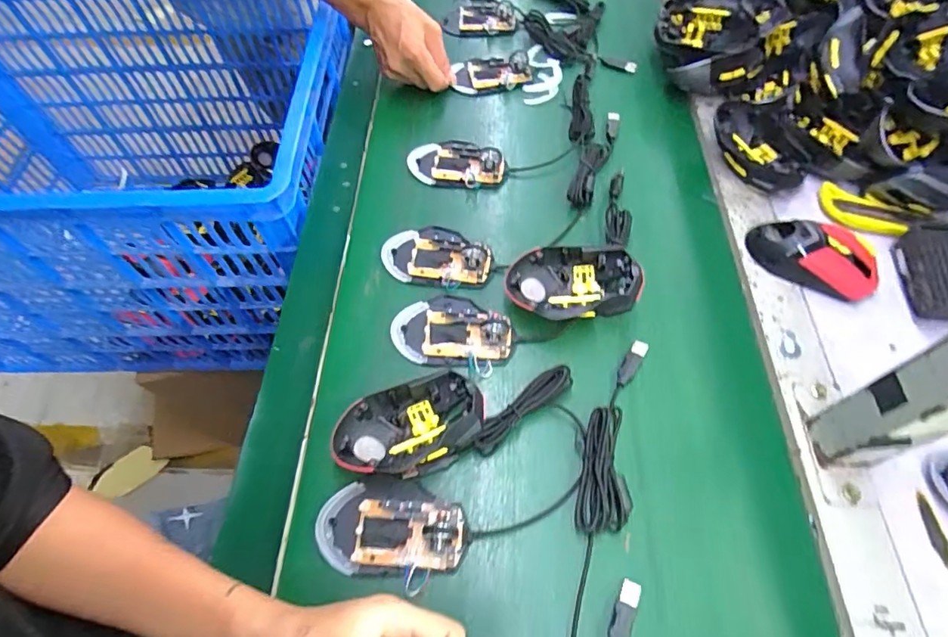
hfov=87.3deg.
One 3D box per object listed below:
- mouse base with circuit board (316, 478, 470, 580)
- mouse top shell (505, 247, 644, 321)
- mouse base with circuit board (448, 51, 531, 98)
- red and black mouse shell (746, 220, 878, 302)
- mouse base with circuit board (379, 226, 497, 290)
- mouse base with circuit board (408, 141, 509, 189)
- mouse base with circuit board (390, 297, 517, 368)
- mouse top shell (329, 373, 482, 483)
[{"bbox_3d":[-0.062,0.157,0.377,0.112,0.032,0.069,3,60,5],"label":"mouse base with circuit board"},{"bbox_3d":[0.090,-0.029,0.466,0.120,0.042,0.075,5,60,7],"label":"mouse top shell"},{"bbox_3d":[0.023,-0.319,0.649,0.100,0.024,0.061,1,60,4],"label":"mouse base with circuit board"},{"bbox_3d":[0.332,-0.060,0.483,0.120,0.040,0.058,23,64,16],"label":"red and black mouse shell"},{"bbox_3d":[-0.036,-0.070,0.504,0.110,0.027,0.071,8,61,8],"label":"mouse base with circuit board"},{"bbox_3d":[-0.018,-0.183,0.570,0.110,0.027,0.062,6,60,7],"label":"mouse base with circuit board"},{"bbox_3d":[-0.020,0.005,0.461,0.113,0.021,0.071,4,60,6],"label":"mouse base with circuit board"},{"bbox_3d":[-0.051,0.088,0.403,0.120,0.038,0.069,-18,60,-7],"label":"mouse top shell"}]

